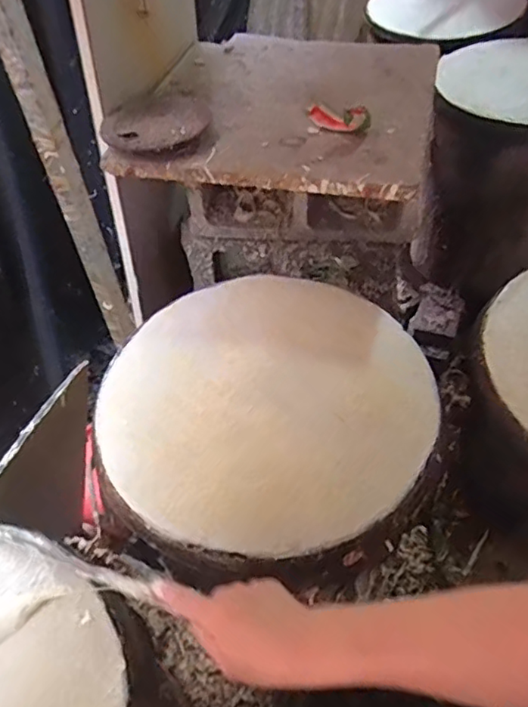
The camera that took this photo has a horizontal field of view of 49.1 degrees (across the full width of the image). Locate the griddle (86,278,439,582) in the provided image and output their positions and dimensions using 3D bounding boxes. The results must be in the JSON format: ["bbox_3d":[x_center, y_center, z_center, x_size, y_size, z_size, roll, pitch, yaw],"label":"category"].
[{"bbox_3d":[0.004,0.054,0.654,0.371,0.039,0.368,-2,49,3],"label":"griddle"}]

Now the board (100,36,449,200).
[{"bbox_3d":[0.037,-0.385,0.870,0.428,0.038,0.448,9,51,12],"label":"board"}]

